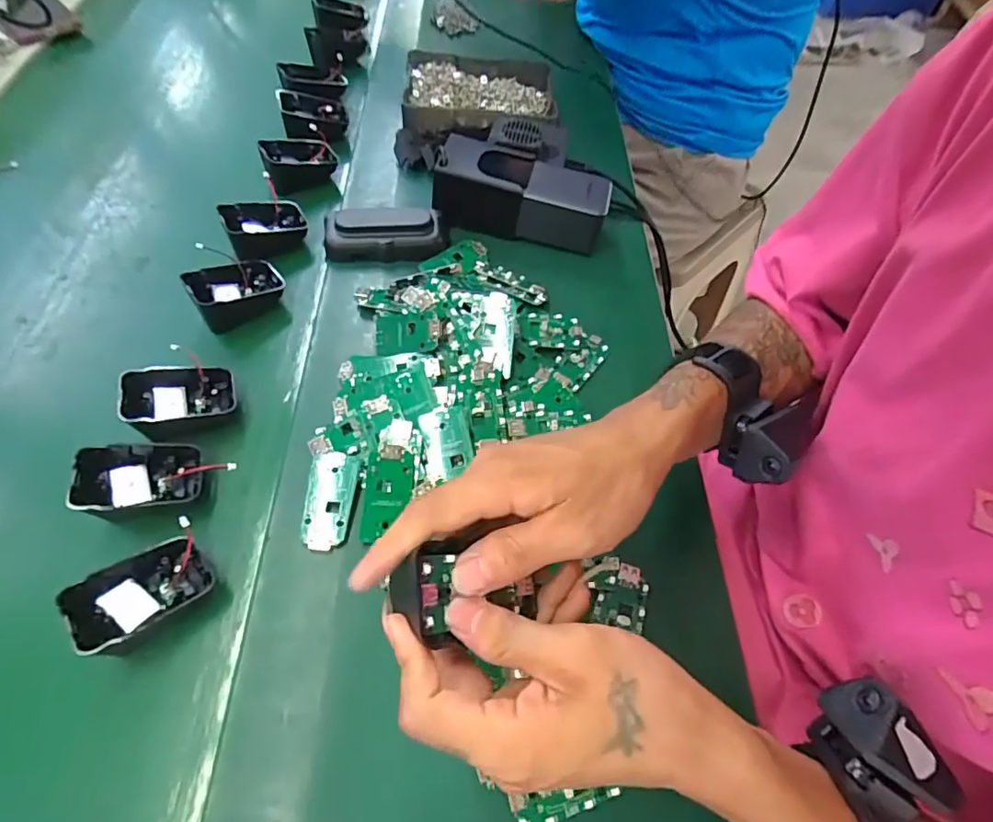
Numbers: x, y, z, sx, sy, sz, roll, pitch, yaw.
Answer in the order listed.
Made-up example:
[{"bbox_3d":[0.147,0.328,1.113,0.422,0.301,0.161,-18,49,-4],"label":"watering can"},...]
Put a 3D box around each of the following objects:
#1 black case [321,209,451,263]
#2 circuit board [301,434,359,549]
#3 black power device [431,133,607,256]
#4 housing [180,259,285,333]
[{"bbox_3d":[-0.099,-0.157,0.480,0.106,0.032,0.041,-4,60,-6],"label":"black case"},{"bbox_3d":[-0.109,0.052,0.357,0.033,0.008,0.078,-4,60,-6],"label":"circuit board"},{"bbox_3d":[0.024,-0.199,0.499,0.153,0.056,0.072,13,60,3],"label":"black power device"},{"bbox_3d":[-0.210,-0.099,0.441,0.069,0.037,0.042,-34,67,-21],"label":"housing"}]

